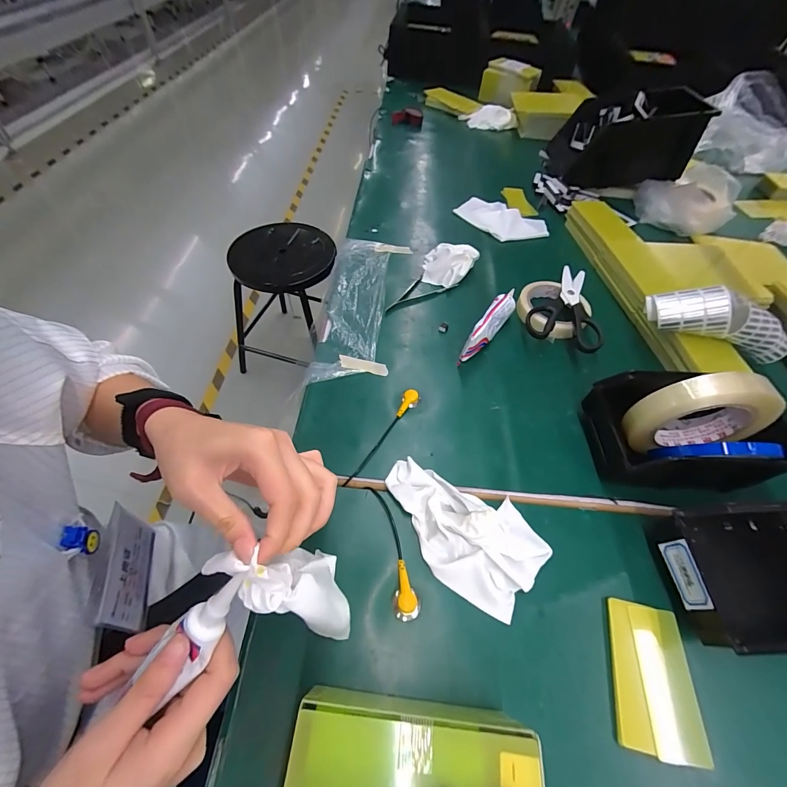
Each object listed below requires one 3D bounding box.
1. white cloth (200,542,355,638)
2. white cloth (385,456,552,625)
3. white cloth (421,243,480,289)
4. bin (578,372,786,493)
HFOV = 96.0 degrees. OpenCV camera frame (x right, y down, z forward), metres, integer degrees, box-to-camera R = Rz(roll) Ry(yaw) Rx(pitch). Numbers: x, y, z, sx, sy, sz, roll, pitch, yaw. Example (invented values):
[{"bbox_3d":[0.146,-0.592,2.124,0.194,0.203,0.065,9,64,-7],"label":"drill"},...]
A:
[{"bbox_3d":[-0.072,0.137,0.256,0.038,0.123,0.053,-12,49,27],"label":"white cloth"},{"bbox_3d":[0.061,0.117,0.324,0.155,0.035,0.091,35,60,19],"label":"white cloth"},{"bbox_3d":[0.081,-0.202,0.551,0.079,0.043,0.067,23,56,12],"label":"white cloth"},{"bbox_3d":[0.294,0.030,0.347,0.160,0.125,0.100,9,55,2],"label":"bin"}]

